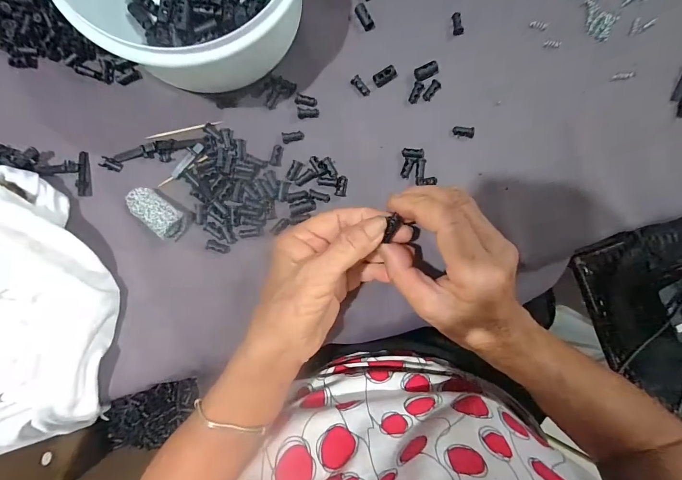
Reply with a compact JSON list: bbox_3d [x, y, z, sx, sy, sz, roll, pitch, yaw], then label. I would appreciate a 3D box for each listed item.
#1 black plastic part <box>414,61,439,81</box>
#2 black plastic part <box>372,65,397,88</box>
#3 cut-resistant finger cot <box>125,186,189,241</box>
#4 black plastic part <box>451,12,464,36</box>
[{"bbox_3d":[0.070,-0.139,0.272,0.022,0.004,0.011,-27,90,-3],"label":"black plastic part"},{"bbox_3d":[0.036,-0.135,0.270,0.019,0.007,0.009,-28,90,-3],"label":"black plastic part"},{"bbox_3d":[-0.145,-0.022,0.258,0.046,0.017,0.024,38,88,-1],"label":"cut-resistant finger cot"},{"bbox_3d":[0.097,-0.179,0.273,0.008,0.005,0.017,-13,92,-2],"label":"black plastic part"}]

